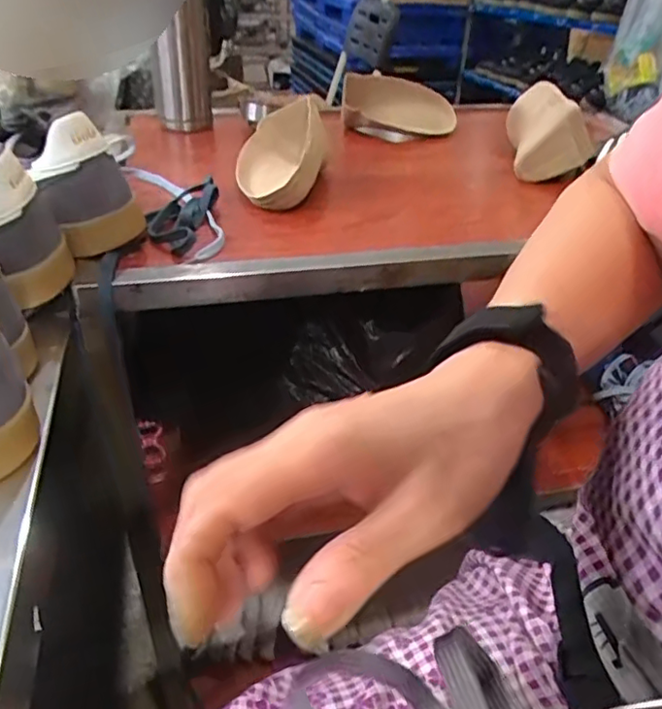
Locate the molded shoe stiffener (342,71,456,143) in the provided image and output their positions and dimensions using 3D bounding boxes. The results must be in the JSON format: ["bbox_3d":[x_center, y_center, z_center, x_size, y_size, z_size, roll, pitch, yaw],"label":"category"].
[{"bbox_3d":[0.098,-0.360,0.871,0.189,0.077,0.065,-17,38,-26],"label":"molded shoe stiffener"}]

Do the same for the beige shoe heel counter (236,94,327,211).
[{"bbox_3d":[-0.052,-0.220,0.647,0.087,0.063,0.208,1,34,-2],"label":"beige shoe heel counter"}]

